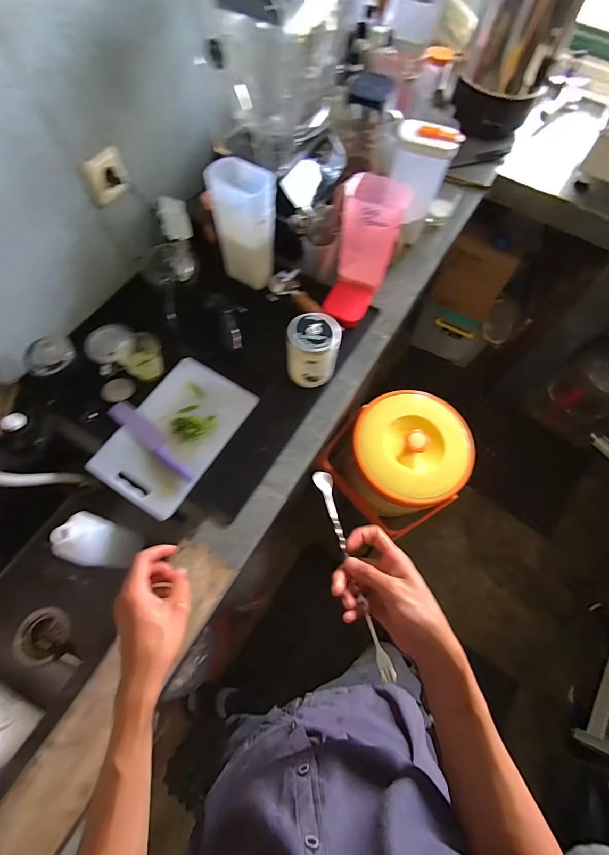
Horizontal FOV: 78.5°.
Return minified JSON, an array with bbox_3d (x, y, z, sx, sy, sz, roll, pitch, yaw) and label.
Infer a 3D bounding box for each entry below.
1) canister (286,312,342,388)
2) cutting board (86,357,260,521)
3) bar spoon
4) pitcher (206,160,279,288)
[{"bbox_3d":[0.016,-0.156,0.755,0.098,0.120,0.092,1,66,-2],"label":"canister"},{"bbox_3d":[-0.252,0.007,0.739,0.190,0.018,0.302,30,68,10],"label":"cutting board"},{"bbox_3d":[0.057,0.164,0.461,0.022,0.013,0.257,-13,55,-8],"label":"bar spoon"},{"bbox_3d":[-0.126,-0.432,0.811,0.122,0.230,0.092,36,70,13],"label":"pitcher"}]

